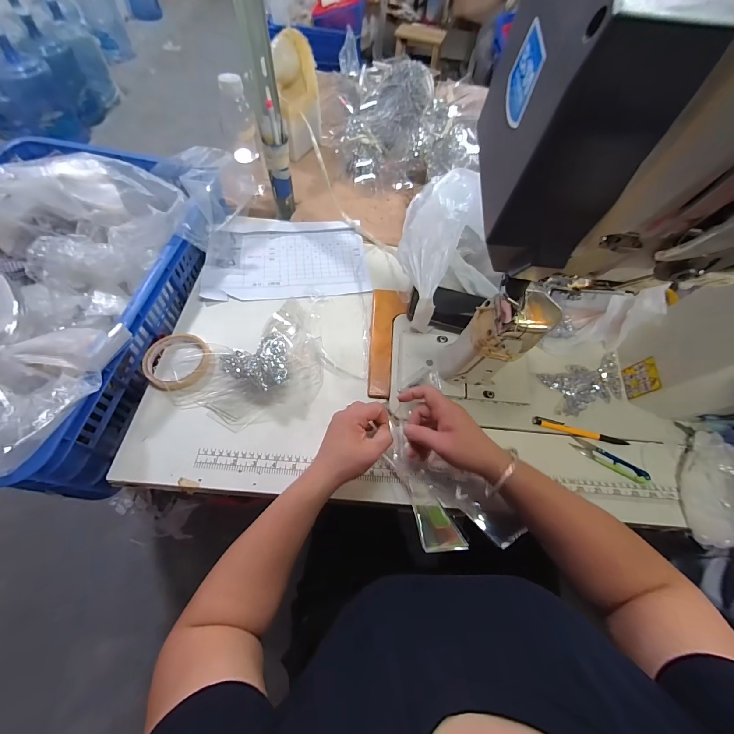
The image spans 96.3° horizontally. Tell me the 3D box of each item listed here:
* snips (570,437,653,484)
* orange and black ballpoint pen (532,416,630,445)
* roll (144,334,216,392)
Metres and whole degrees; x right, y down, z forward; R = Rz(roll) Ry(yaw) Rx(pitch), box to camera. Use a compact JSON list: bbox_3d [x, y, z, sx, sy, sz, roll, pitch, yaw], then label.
[{"bbox_3d":[0.347,0.134,0.471,0.103,0.014,0.025,31,63,12],"label":"snips"},{"bbox_3d":[0.316,0.094,0.485,0.138,0.011,0.016,11,68,3],"label":"orange and black ballpoint pen"},{"bbox_3d":[-0.284,-0.012,0.490,0.105,0.026,0.089,36,64,14],"label":"roll"}]

